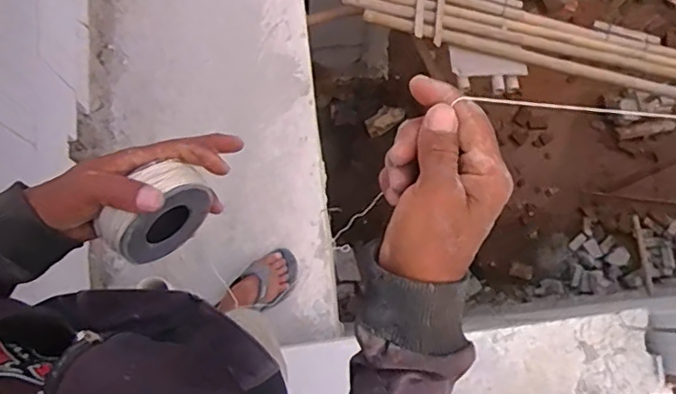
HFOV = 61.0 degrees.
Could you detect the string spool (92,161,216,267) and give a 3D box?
[{"bbox_3d":[-0.148,0.012,0.472,0.085,0.071,0.045,-44,82,-7],"label":"string spool"}]

